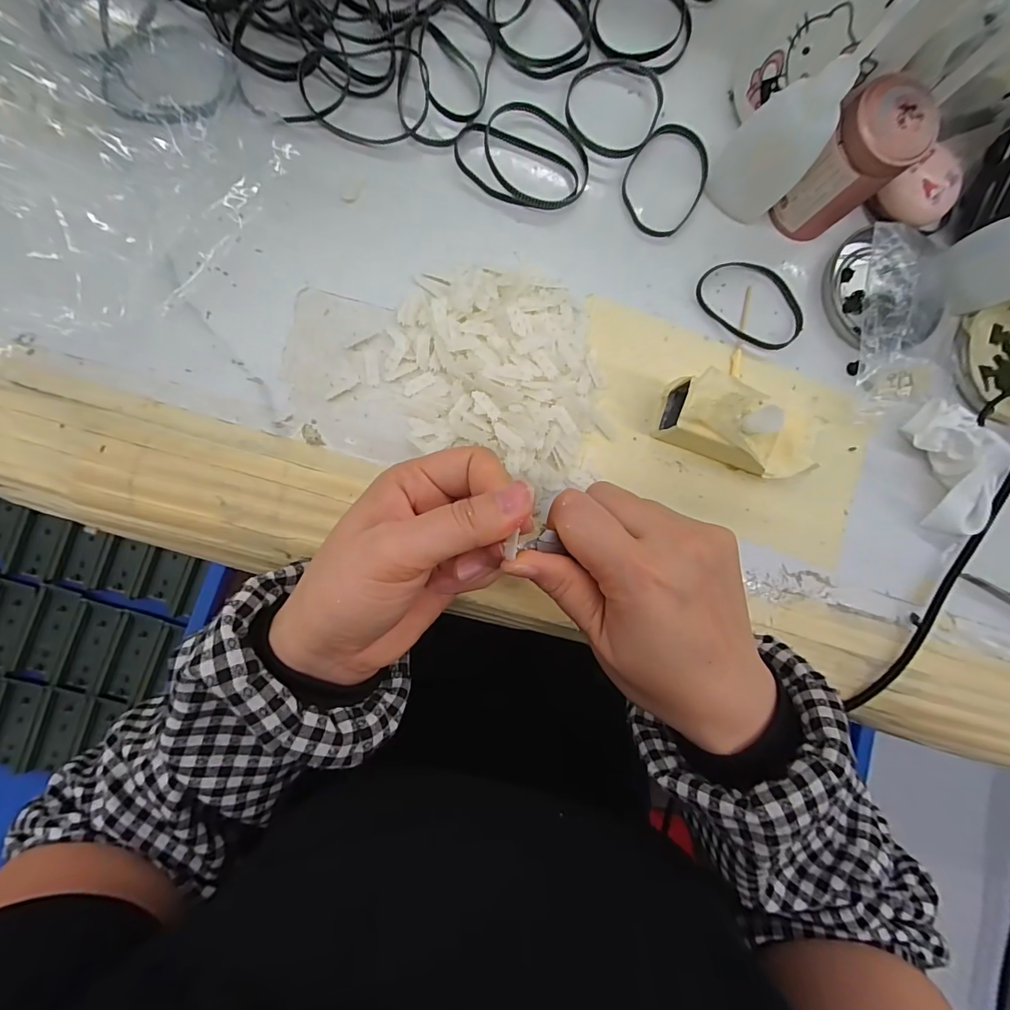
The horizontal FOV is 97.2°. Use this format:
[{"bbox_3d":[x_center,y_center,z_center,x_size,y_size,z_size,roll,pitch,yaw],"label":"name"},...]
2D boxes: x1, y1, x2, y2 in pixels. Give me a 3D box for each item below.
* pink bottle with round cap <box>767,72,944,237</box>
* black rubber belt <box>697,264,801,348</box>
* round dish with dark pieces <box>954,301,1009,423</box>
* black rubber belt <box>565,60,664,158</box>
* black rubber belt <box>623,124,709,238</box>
[{"bbox_3d":[0.192,-0.192,0.252,0.046,0.065,0.043,45,85,-5],"label":"pink bottle with round cap"},{"bbox_3d":[0.155,-0.125,0.276,0.071,0.007,0.046,38,85,-3],"label":"black rubber belt"},{"bbox_3d":[0.332,-0.094,0.296,0.076,0.016,0.075,0,90,-6],"label":"round dish with dark pieces"},{"bbox_3d":[0.065,-0.237,0.265,0.055,0.005,0.061,21,88,-6],"label":"black rubber belt"},{"bbox_3d":[0.100,-0.199,0.270,0.049,0.006,0.069,37,86,-5],"label":"black rubber belt"}]

